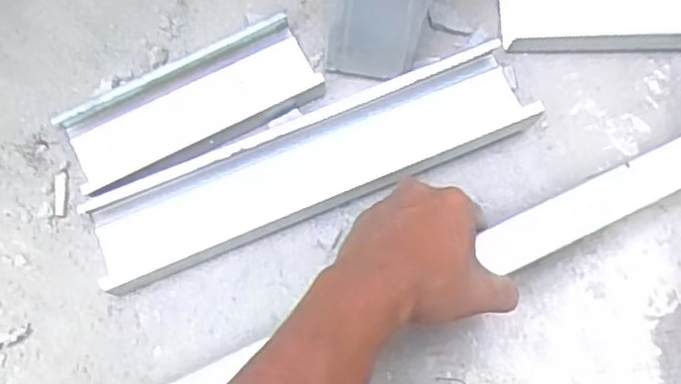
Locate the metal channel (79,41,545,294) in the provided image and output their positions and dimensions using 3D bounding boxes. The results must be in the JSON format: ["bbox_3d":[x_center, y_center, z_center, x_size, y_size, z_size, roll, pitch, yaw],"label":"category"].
[{"bbox_3d":[-0.024,-0.025,0.550,0.371,0.022,0.086,-22,75,-6],"label":"metal channel"}]

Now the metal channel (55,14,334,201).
[{"bbox_3d":[-0.129,-0.078,0.559,0.216,0.029,0.084,-25,76,-7],"label":"metal channel"}]

